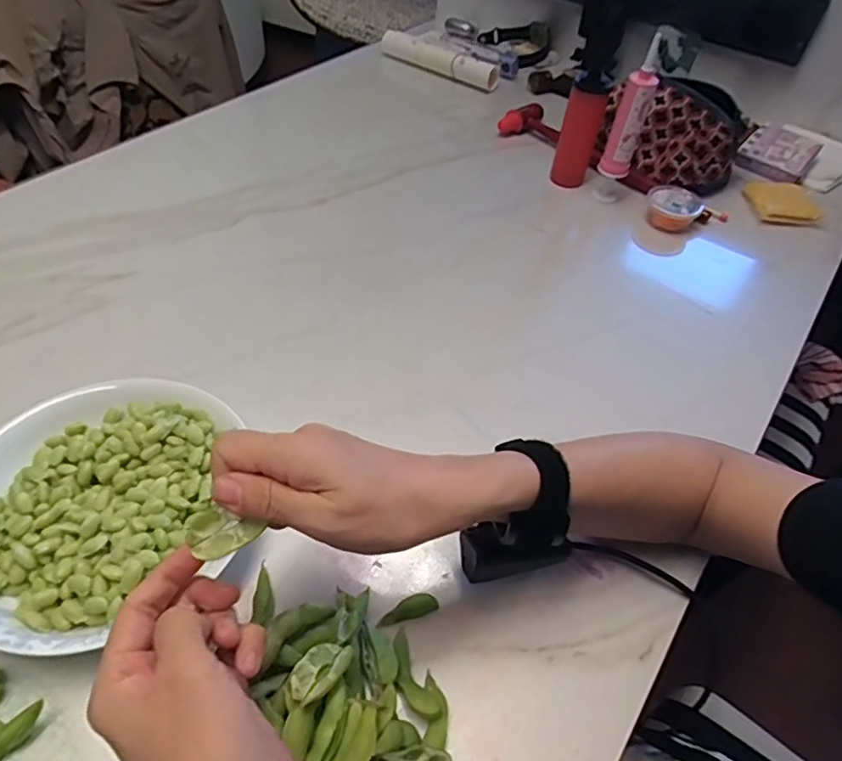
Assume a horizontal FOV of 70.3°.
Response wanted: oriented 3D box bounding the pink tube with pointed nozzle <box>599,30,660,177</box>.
[{"bbox_3d":[0.229,-0.290,0.651,0.032,0.140,0.033,17,49,8],"label":"pink tube with pointed nozzle"}]

